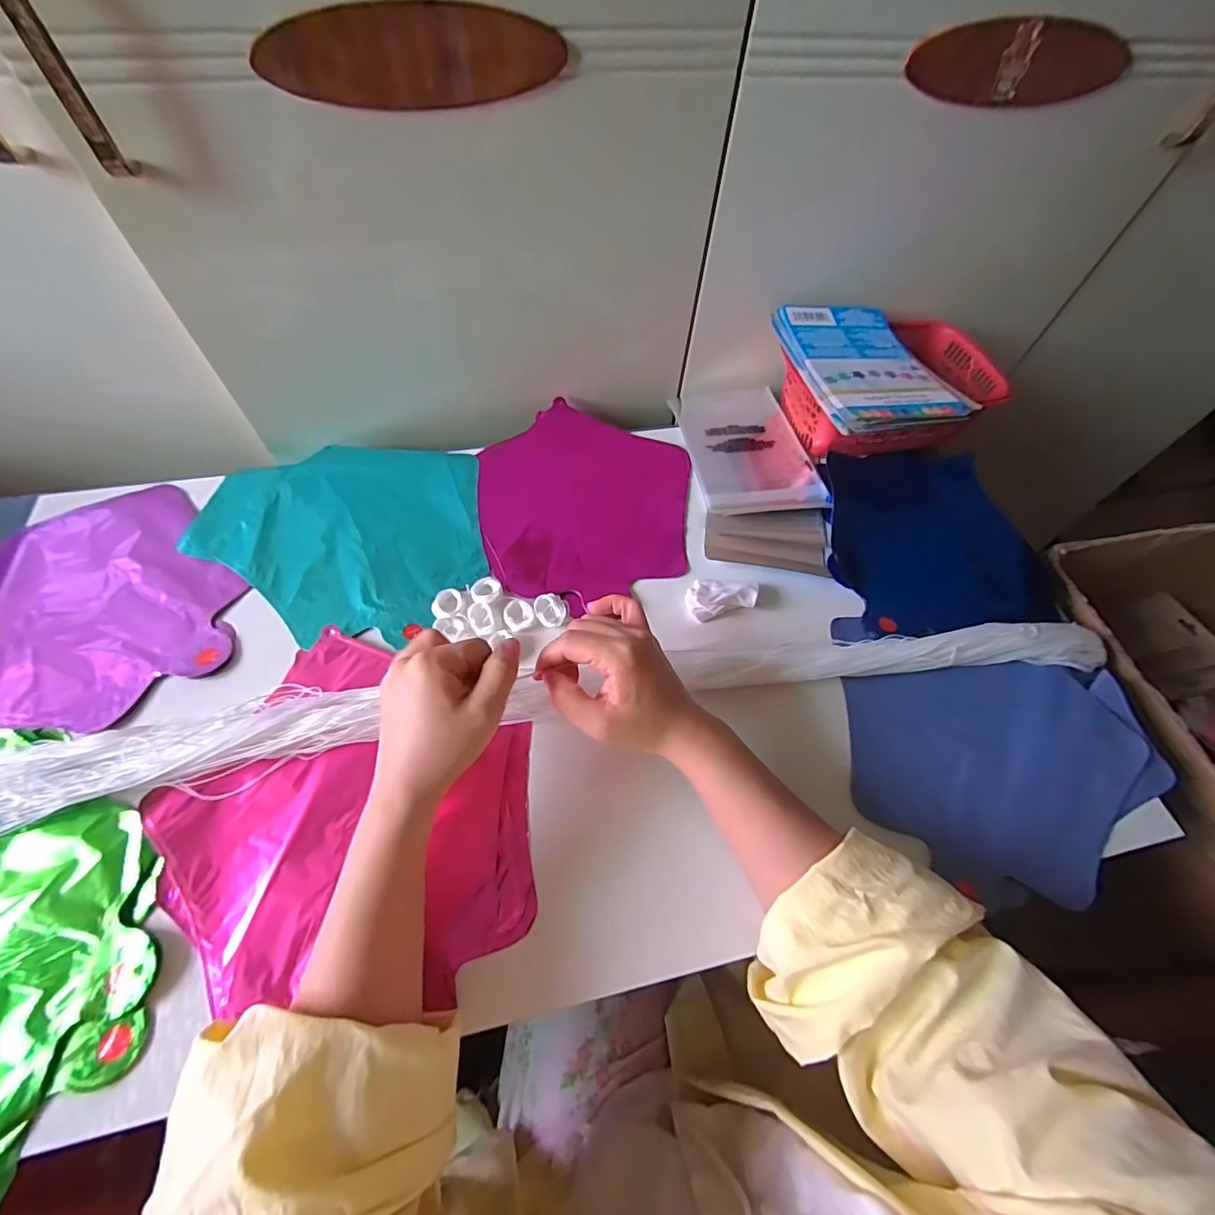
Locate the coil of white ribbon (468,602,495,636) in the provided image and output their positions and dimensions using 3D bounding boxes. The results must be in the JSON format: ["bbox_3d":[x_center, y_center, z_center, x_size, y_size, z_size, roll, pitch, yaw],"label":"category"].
[{"bbox_3d":[-0.103,0.009,0.423,0.020,0.008,0.029,-12,60,-10],"label":"coil of white ribbon"}]

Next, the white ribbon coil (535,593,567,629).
[{"bbox_3d":[-0.047,0.002,0.430,0.025,0.007,0.029,-11,60,-9],"label":"white ribbon coil"}]

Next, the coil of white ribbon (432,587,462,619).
[{"bbox_3d":[-0.134,-0.002,0.430,0.024,0.006,0.026,1,59,-2],"label":"coil of white ribbon"}]

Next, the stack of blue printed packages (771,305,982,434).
[{"bbox_3d":[0.244,-0.236,0.490,0.127,0.019,0.187,-12,60,-10],"label":"stack of blue printed packages"}]

